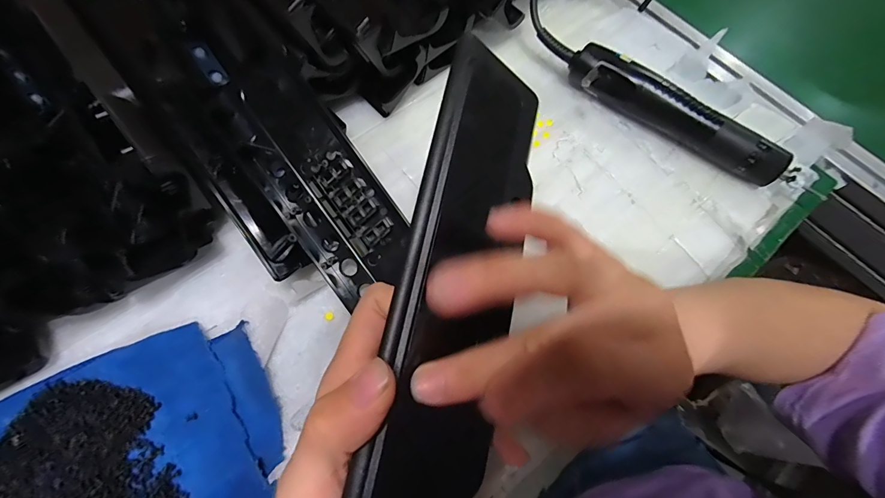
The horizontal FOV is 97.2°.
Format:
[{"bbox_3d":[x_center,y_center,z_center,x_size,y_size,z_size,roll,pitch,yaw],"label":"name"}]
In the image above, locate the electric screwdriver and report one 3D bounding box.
[{"bbox_3d":[0.206,-0.120,0.346,0.199,0.037,0.033,32,71,9],"label":"electric screwdriver"}]

